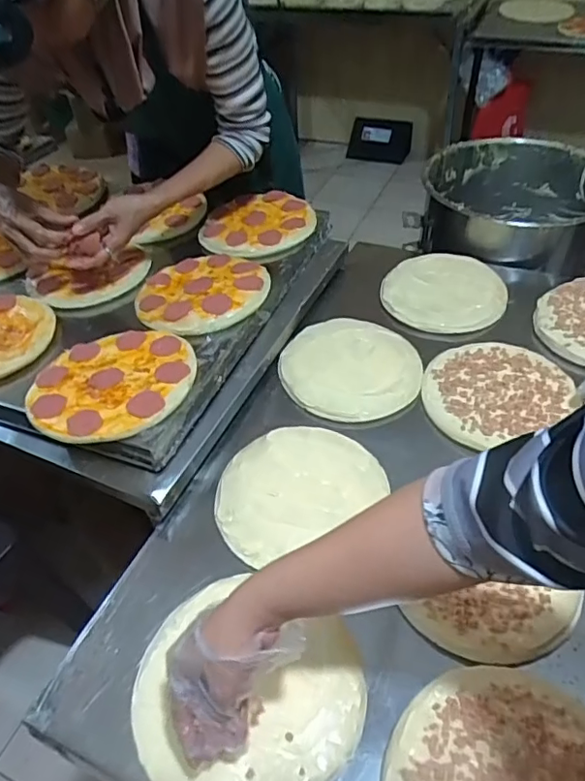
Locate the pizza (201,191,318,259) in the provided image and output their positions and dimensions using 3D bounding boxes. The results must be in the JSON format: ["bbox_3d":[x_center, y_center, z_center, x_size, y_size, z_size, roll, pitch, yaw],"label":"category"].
[{"bbox_3d":[-0.064,-0.288,0.940,0.180,0.021,0.194,-4,50,5],"label":"pizza"}]

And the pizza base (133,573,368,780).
[{"bbox_3d":[-0.044,0.271,0.488,0.208,0.030,0.182,18,45,21],"label":"pizza base"}]

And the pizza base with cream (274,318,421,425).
[{"bbox_3d":[0.084,-0.038,0.789,0.196,0.023,0.195,-3,46,1],"label":"pizza base with cream"}]

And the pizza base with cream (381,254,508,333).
[{"bbox_3d":[0.252,-0.169,0.906,0.193,0.021,0.178,8,55,11],"label":"pizza base with cream"}]

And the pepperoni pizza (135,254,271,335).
[{"bbox_3d":[-0.134,-0.152,0.807,0.191,0.034,0.180,-2,46,2],"label":"pepperoni pizza"}]

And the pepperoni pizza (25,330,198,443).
[{"bbox_3d":[-0.222,-0.012,0.674,0.198,0.019,0.178,-13,46,-9],"label":"pepperoni pizza"}]

